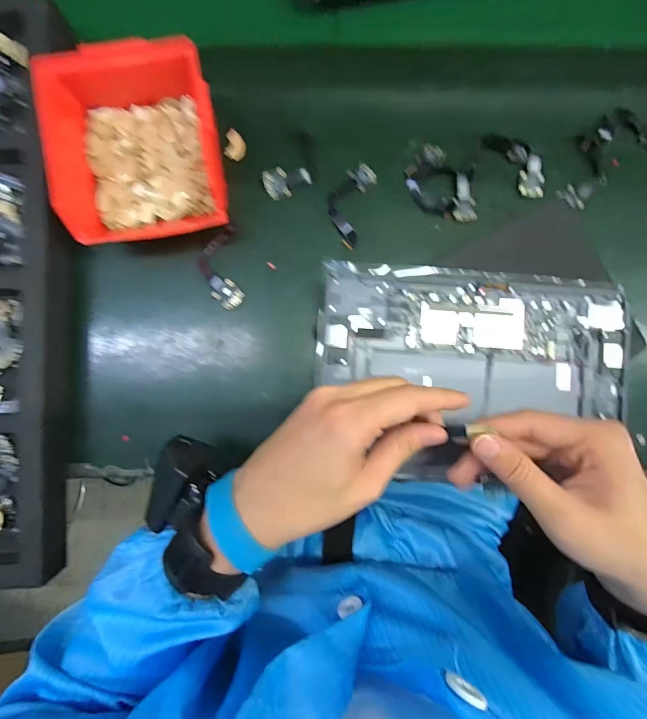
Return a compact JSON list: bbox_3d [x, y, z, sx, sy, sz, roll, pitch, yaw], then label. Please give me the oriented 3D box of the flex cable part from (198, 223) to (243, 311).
[{"bbox_3d":[-0.093,-0.081,0.343,0.033,0.005,0.073,-9,88,-2],"label":"flex cable part"}]

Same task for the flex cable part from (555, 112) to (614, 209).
[{"bbox_3d":[0.247,-0.178,0.353,0.038,0.005,0.088,22,87,0],"label":"flex cable part"}]

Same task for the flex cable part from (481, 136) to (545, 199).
[{"bbox_3d":[0.180,-0.181,0.351,0.032,0.004,0.072,-33,89,-2],"label":"flex cable part"}]

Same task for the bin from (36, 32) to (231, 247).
[{"bbox_3d":[-0.147,-0.170,0.315,0.125,0.067,0.138,-8,88,-2],"label":"bin"}]

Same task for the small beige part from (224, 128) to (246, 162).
[{"bbox_3d":[-0.080,-0.195,0.349,0.017,0.005,0.026,6,88,-1],"label":"small beige part"}]

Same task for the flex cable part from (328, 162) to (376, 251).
[{"bbox_3d":[0.023,-0.142,0.347,0.035,0.008,0.075,18,87,0],"label":"flex cable part"}]

